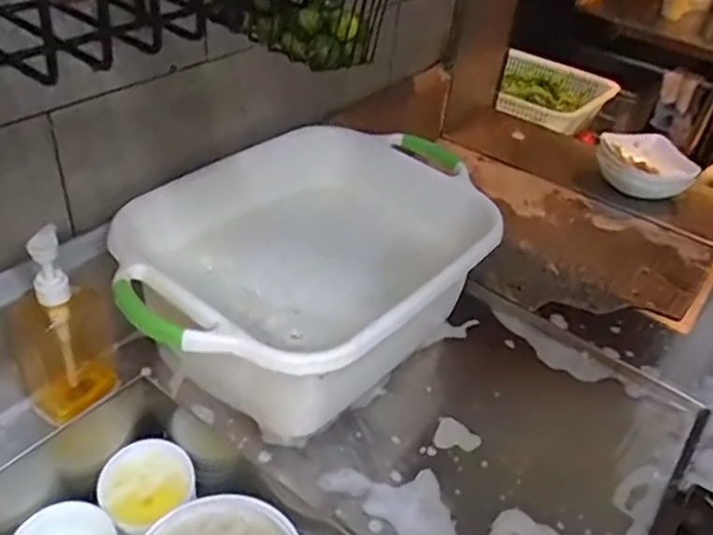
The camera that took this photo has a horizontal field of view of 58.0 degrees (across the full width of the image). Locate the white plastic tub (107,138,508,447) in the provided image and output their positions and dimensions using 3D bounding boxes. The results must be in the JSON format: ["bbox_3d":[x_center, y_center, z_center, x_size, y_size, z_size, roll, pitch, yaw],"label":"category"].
[{"bbox_3d":[-0.066,0.003,0.802,0.327,0.194,0.469,27,42,23],"label":"white plastic tub"}]

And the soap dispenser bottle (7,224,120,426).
[{"bbox_3d":[-0.313,0.063,0.677,0.096,0.236,0.053,-14,43,-24],"label":"soap dispenser bottle"}]

